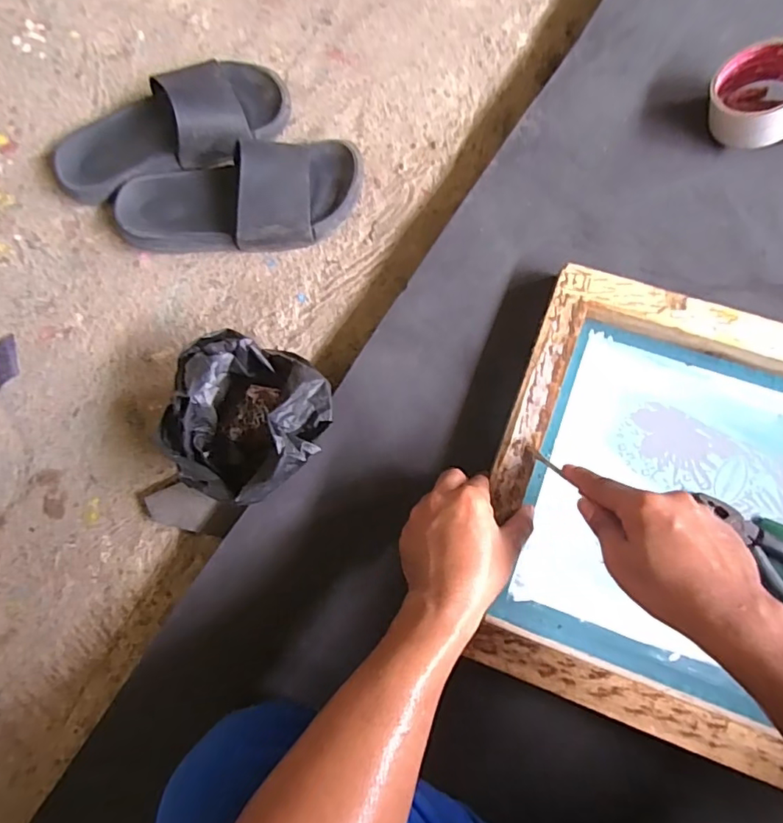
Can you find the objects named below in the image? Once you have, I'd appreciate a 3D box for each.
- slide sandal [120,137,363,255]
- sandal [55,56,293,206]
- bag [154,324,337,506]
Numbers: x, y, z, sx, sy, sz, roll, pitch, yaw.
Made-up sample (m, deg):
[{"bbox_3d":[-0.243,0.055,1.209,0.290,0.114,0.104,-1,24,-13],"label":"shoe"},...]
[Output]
[{"bbox_3d":[-0.170,-0.228,0.590,0.274,0.067,0.112,-9,83,6],"label":"slide sandal"},{"bbox_3d":[-0.257,-0.328,0.609,0.271,0.062,0.094,-22,82,4],"label":"sandal"},{"bbox_3d":[-0.138,0.008,0.528,0.157,0.115,0.146,20,87,9],"label":"bag"}]

